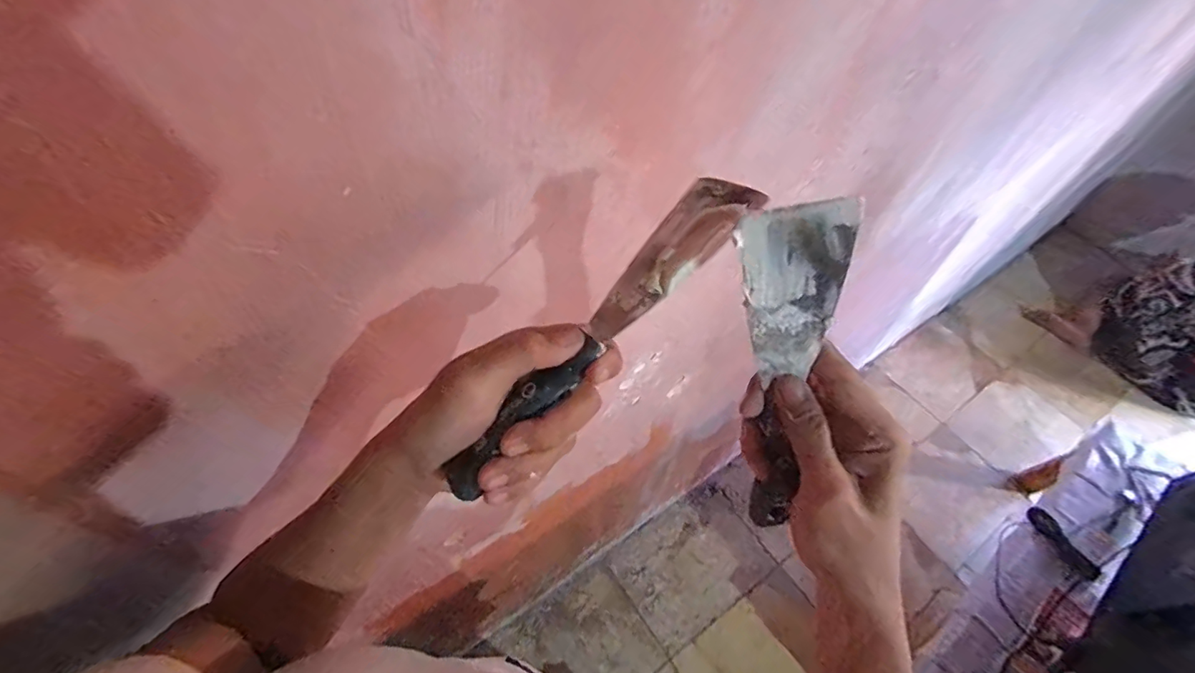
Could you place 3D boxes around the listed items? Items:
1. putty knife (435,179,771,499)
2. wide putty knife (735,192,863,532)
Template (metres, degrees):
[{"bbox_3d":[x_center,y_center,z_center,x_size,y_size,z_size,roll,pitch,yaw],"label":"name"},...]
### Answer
[{"bbox_3d":[0.000,-0.001,0.248,0.193,0.027,0.038,-47,67,0],"label":"putty knife"},{"bbox_3d":[0.094,0.029,0.256,0.046,0.194,0.015,-19,34,-16],"label":"wide putty knife"}]

